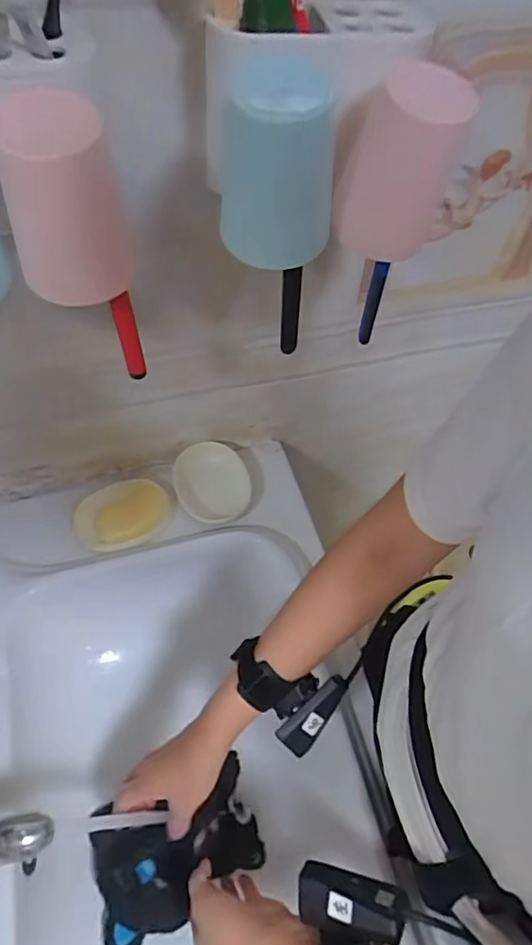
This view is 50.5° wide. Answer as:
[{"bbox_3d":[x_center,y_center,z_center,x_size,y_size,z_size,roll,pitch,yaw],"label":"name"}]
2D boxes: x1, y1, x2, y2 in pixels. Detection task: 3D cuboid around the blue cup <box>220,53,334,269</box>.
[{"bbox_3d":[0.009,-0.197,0.372,0.069,0.101,0.079,4,55,-1],"label":"blue cup"}]

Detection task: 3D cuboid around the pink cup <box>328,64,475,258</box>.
[{"bbox_3d":[0.089,-0.214,0.398,0.078,0.106,0.059,9,55,3],"label":"pink cup"}]

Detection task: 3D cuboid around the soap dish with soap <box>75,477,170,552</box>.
[{"bbox_3d":[-0.181,0.055,0.719,0.118,0.029,0.090,-20,59,-17],"label":"soap dish with soap"}]

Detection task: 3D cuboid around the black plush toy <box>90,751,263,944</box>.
[{"bbox_3d":[-0.090,0.371,0.560,0.161,0.054,0.119,-16,58,-14],"label":"black plush toy"}]

